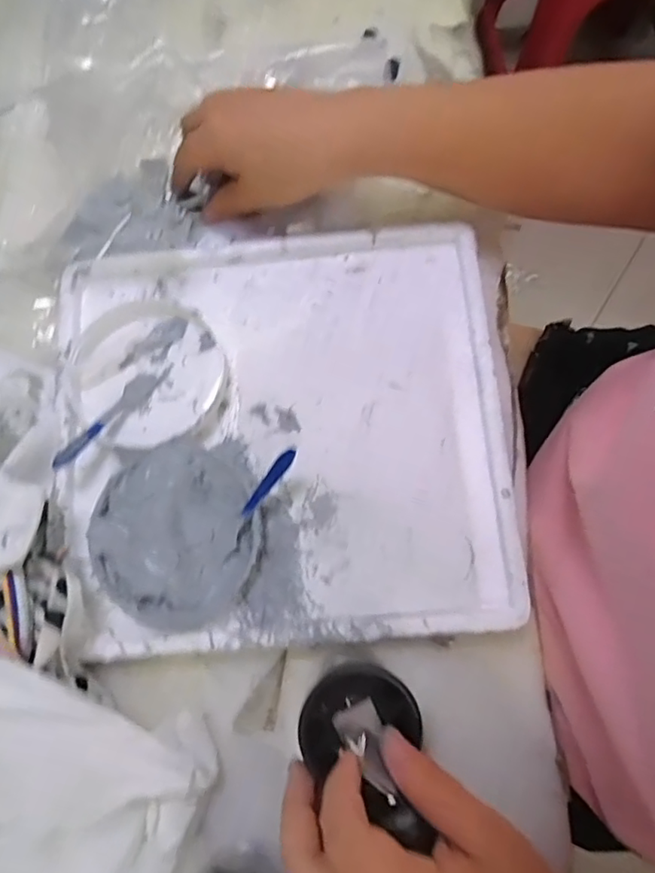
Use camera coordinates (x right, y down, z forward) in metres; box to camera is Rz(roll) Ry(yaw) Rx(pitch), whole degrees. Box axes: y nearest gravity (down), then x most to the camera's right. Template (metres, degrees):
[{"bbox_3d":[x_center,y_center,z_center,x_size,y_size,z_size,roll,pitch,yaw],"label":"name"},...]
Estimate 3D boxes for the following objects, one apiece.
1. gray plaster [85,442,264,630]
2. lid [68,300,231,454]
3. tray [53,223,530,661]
[{"bbox_3d":[-0.088,0.056,0.336,0.097,0.016,0.101,2,77,3],"label":"gray plaster"},{"bbox_3d":[-0.114,-0.040,0.363,0.094,0.013,0.094,-1,77,2],"label":"lid"},{"bbox_3d":[-0.029,-0.005,0.358,0.269,0.031,0.251,-4,77,0],"label":"tray"}]

